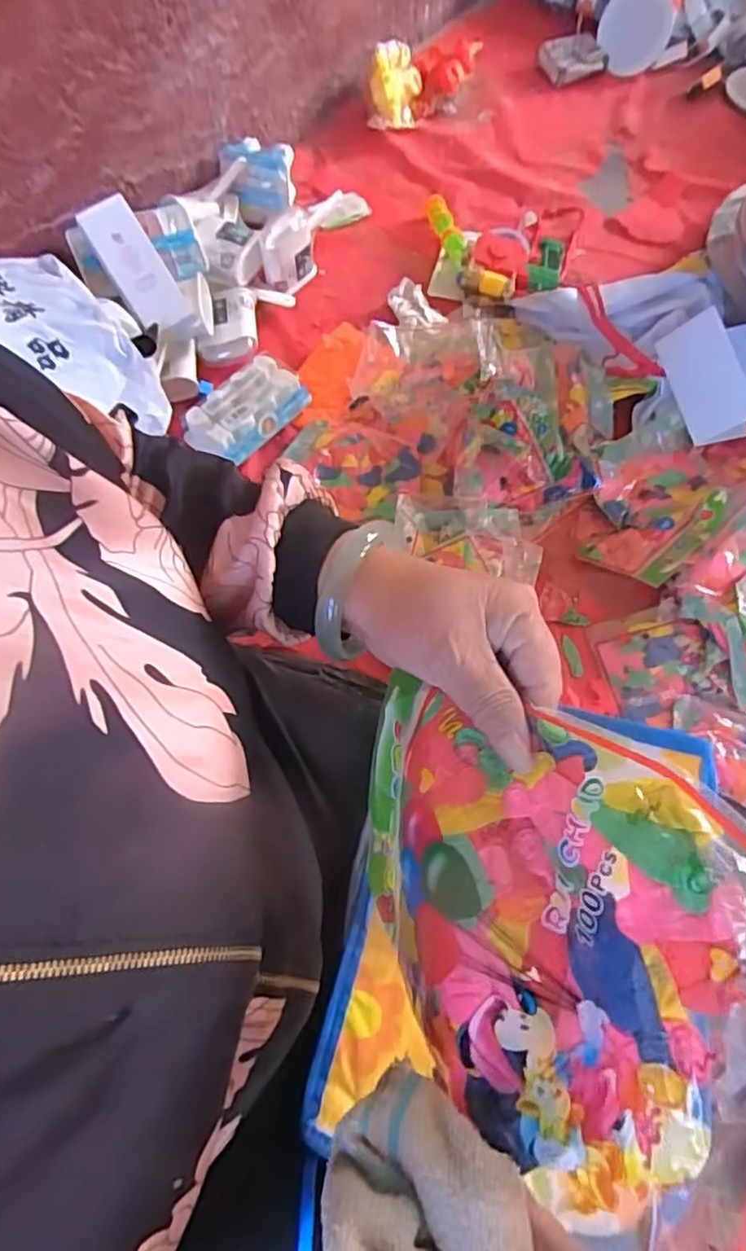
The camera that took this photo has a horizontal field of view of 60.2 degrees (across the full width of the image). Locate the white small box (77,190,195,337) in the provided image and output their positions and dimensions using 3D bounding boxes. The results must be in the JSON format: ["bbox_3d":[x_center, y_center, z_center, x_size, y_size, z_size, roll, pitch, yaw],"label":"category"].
[{"bbox_3d":[-0.353,-0.531,0.955,0.078,0.034,0.194,-35,97,-10],"label":"white small box"}]

